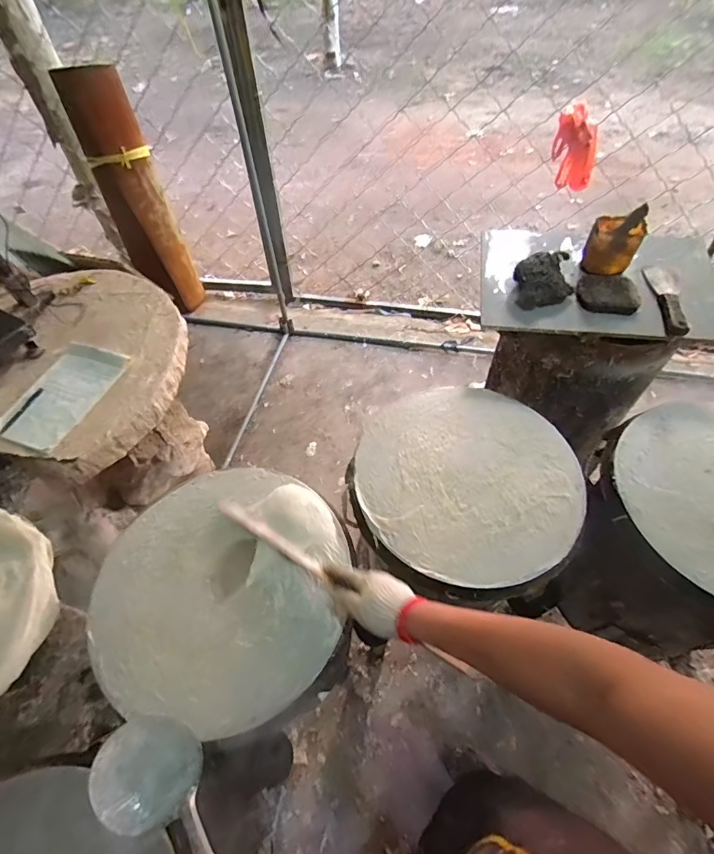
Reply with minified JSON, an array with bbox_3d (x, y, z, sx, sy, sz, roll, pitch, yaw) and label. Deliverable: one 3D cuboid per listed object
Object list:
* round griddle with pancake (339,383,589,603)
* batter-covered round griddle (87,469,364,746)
[{"bbox_3d":[0.191,0.095,0.755,0.389,0.049,0.383,-2,54,2],"label":"round griddle with pancake"},{"bbox_3d":[-0.210,0.231,0.651,0.379,0.045,0.362,-2,54,2],"label":"batter-covered round griddle"}]

